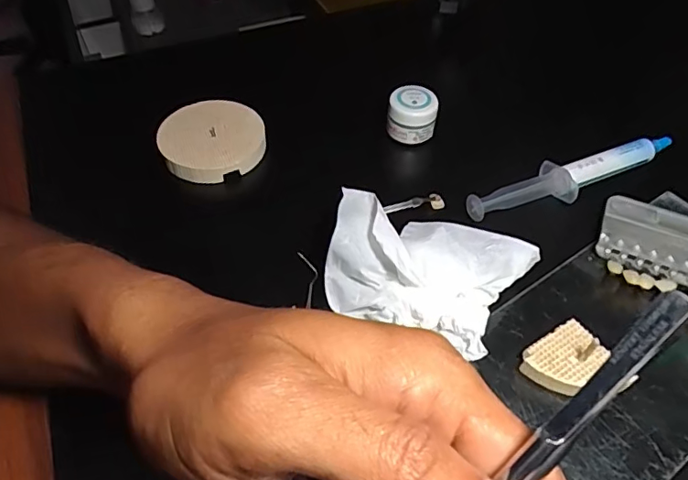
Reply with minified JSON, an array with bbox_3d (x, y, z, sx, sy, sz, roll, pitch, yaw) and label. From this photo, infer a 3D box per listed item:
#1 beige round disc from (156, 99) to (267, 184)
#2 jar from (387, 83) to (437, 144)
[{"bbox_3d":[-0.088,-0.068,0.349,0.066,0.014,0.067,1,53,-1],"label":"beige round disc"},{"bbox_3d":[0.046,-0.084,0.352,0.031,0.026,0.028,12,53,10],"label":"jar"}]

